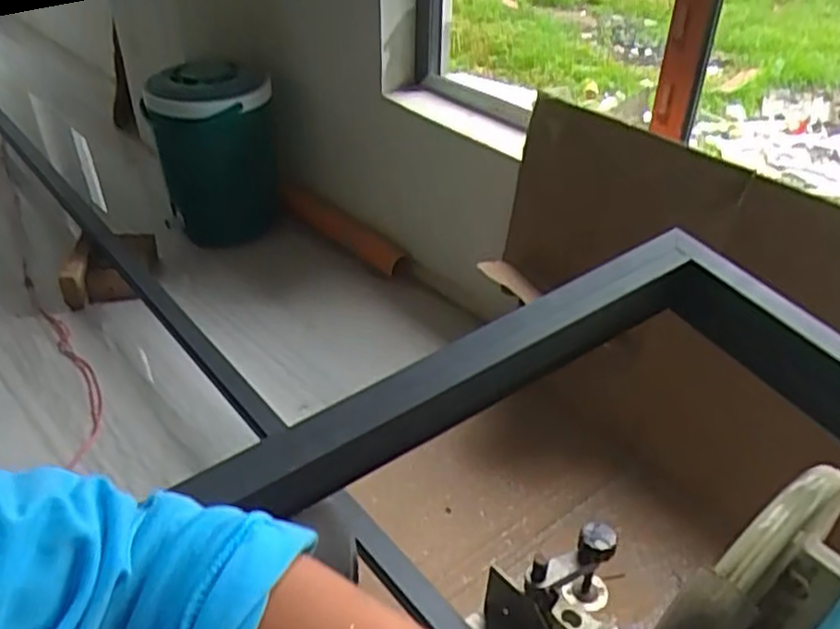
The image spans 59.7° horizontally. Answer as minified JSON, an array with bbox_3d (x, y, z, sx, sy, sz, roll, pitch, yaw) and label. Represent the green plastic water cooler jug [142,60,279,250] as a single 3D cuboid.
[{"bbox_3d":[-0.487,-0.386,1.732,0.257,0.360,0.299,-11,38,-16],"label":"green plastic water cooler jug"}]

